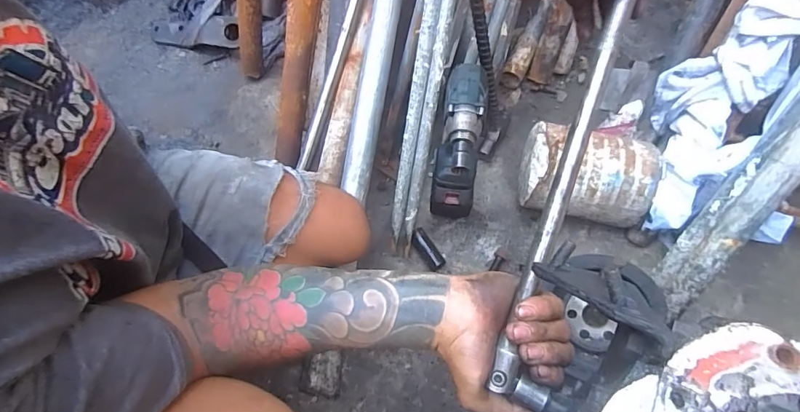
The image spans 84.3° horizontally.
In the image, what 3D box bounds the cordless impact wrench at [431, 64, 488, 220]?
[{"bbox_3d":[0.094,-0.076,0.732,0.071,0.271,0.161,8,65,4],"label":"cordless impact wrench"}]

